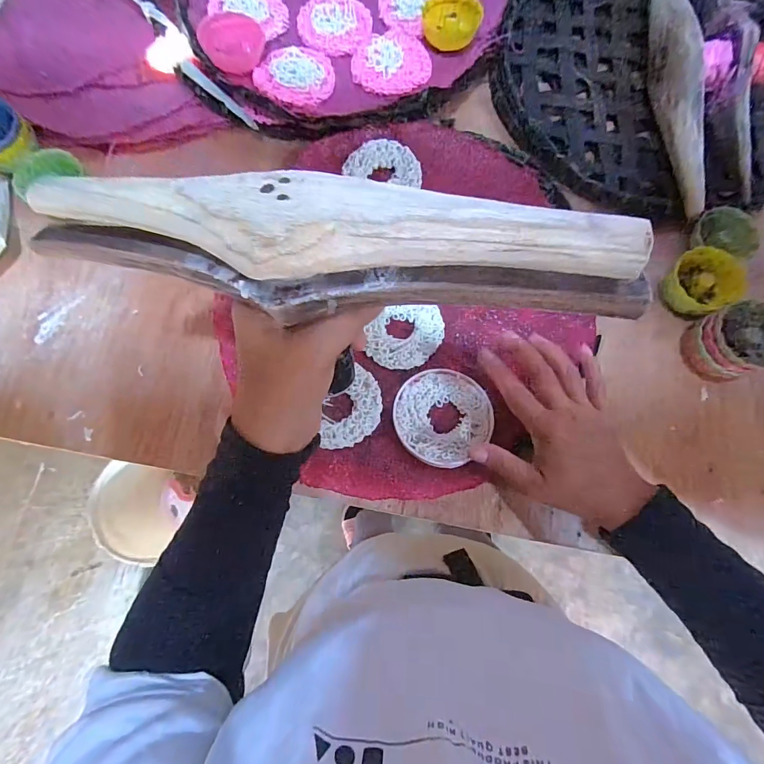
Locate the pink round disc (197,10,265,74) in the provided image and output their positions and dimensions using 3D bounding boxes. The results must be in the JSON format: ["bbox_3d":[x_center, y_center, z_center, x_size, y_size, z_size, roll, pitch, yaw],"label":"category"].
[{"bbox_3d":[-0.152,-0.342,0.404,0.061,0.015,0.054,32,80,6],"label":"pink round disc"}]

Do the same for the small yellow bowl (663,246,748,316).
[{"bbox_3d":[0.296,-0.092,0.383,0.058,0.039,0.059,0,78,-1],"label":"small yellow bowl"}]

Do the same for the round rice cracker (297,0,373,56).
[{"bbox_3d":[-0.050,-0.383,0.433,0.076,0.005,0.085,-3,78,-1],"label":"round rice cracker"}]

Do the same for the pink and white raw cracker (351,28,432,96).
[{"bbox_3d":[0.010,-0.328,0.415,0.077,0.007,0.081,-6,78,-2],"label":"pink and white raw cracker"}]

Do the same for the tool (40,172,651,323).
[{"bbox_3d":[-0.038,-0.060,0.182,0.282,0.038,0.054,8,78,11],"label":"tool"}]

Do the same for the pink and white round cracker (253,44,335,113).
[{"bbox_3d":[-0.087,-0.310,0.410,0.075,0.009,0.076,0,78,-1],"label":"pink and white round cracker"}]

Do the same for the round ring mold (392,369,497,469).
[{"bbox_3d":[0.055,0.031,0.361,0.085,0.011,0.085,0,78,-1],"label":"round ring mold"}]

